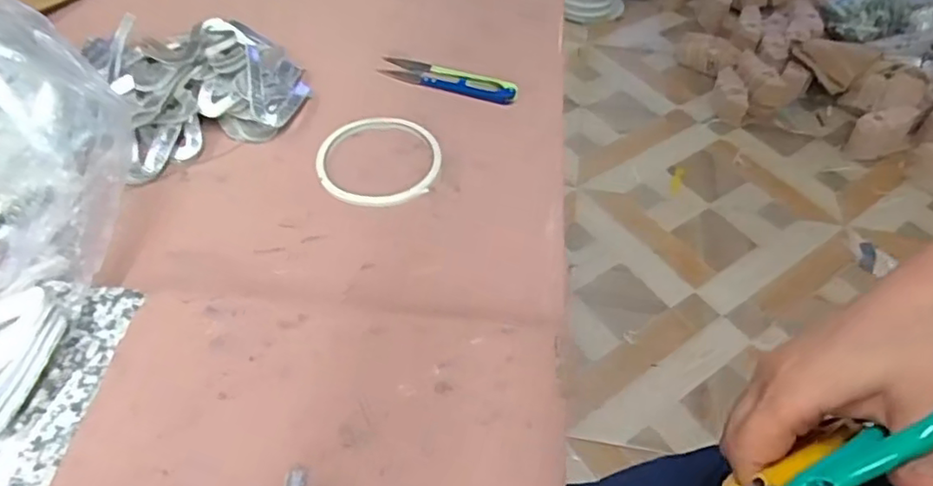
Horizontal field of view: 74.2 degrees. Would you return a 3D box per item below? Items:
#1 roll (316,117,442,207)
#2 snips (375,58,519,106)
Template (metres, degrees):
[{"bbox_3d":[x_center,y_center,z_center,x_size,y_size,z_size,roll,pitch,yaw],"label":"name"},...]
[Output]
[{"bbox_3d":[-0.063,-0.063,0.451,0.088,0.009,0.088,2,51,-3],"label":"roll"},{"bbox_3d":[-0.016,-0.139,0.516,0.118,0.007,0.029,19,52,10],"label":"snips"}]

